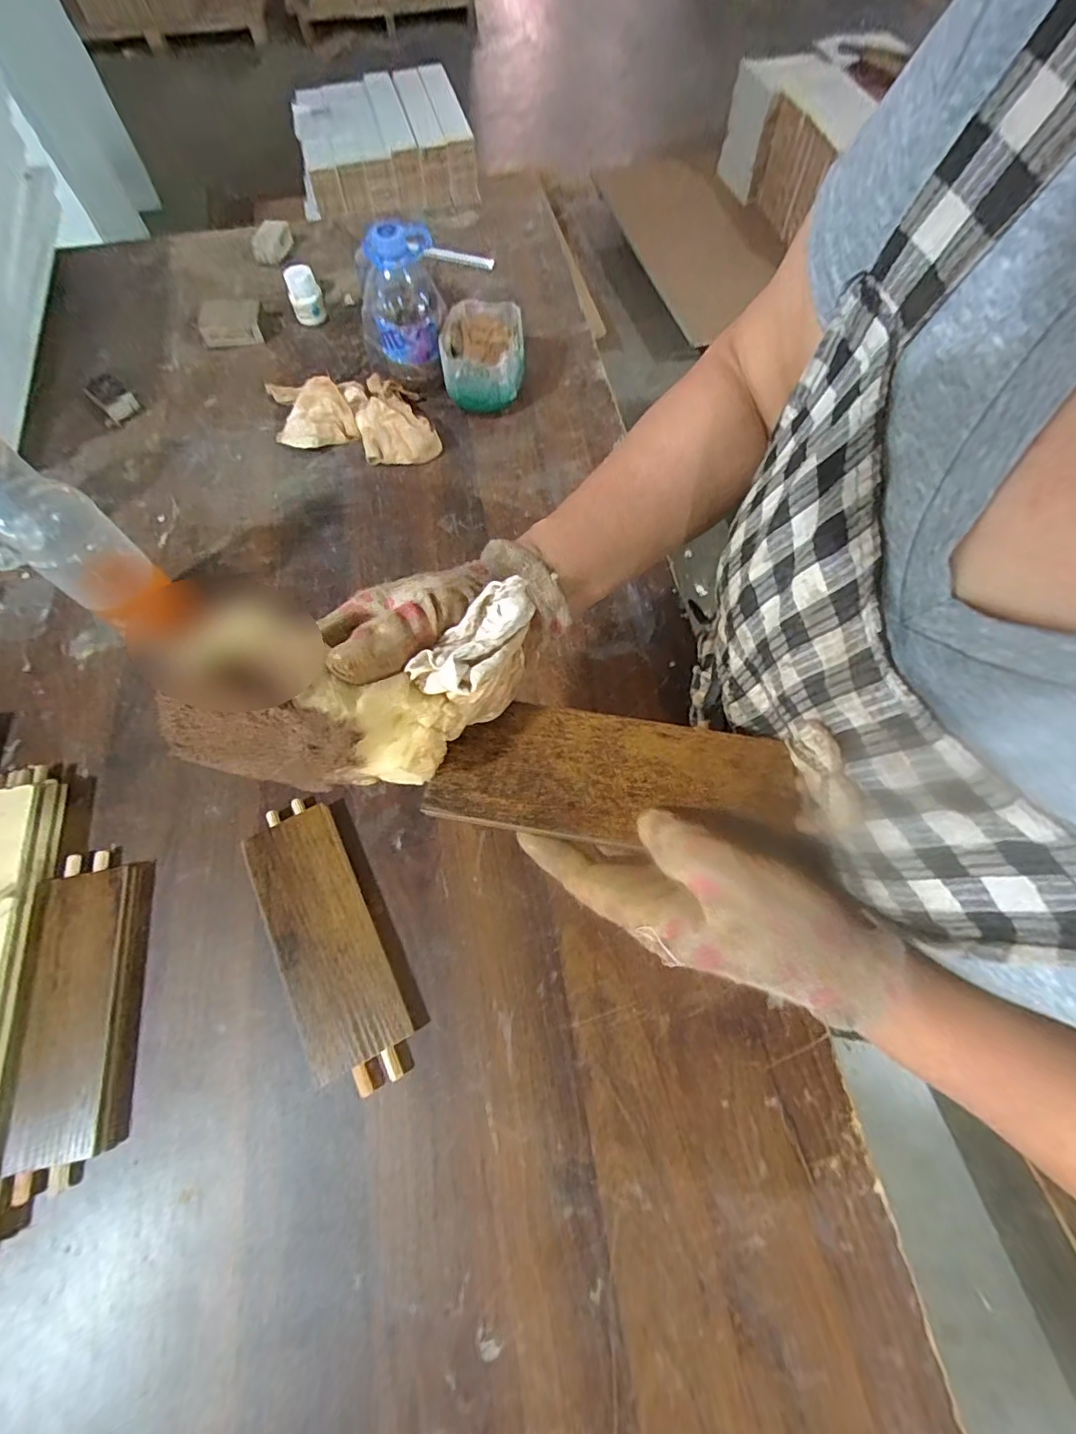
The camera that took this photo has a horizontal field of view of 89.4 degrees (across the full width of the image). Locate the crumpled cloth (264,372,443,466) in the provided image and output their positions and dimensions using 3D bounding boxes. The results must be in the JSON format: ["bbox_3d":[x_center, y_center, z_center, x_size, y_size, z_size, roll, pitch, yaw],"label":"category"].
[{"bbox_3d":[-0.209,-0.332,0.593,0.212,0.045,0.108,6,66,3],"label":"crumpled cloth"}]

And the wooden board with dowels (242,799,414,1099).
[{"bbox_3d":[-0.150,0.157,0.386,0.067,0.020,0.192,-26,68,-10],"label":"wooden board with dowels"}]

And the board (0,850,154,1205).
[{"bbox_3d":[-0.311,0.195,0.370,0.066,0.020,0.197,-11,66,-4],"label":"board"}]

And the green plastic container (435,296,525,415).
[{"bbox_3d":[-0.060,-0.393,0.599,0.085,0.074,0.106,-6,66,-2],"label":"green plastic container"}]

